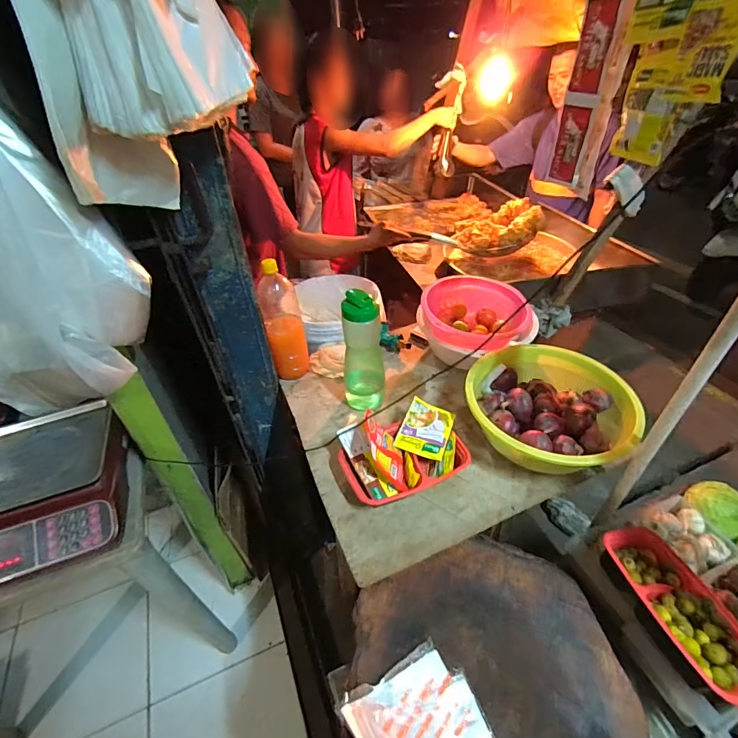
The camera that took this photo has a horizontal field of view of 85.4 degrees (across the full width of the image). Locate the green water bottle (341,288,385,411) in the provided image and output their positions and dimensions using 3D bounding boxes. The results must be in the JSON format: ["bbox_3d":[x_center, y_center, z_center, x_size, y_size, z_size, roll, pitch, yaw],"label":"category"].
[{"bbox_3d":[-0.013,-0.028,0.809,0.079,0.250,0.086,-4,41,-1],"label":"green water bottle"}]

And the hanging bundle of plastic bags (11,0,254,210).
[{"bbox_3d":[-0.262,-0.352,0.470,0.227,0.294,0.121,-20,44,-18],"label":"hanging bundle of plastic bags"}]

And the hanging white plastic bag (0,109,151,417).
[{"bbox_3d":[-0.491,-0.119,0.538,0.309,0.414,0.122,-7,42,-4],"label":"hanging white plastic bag"}]

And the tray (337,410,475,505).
[{"bbox_3d":[0.057,0.146,0.723,0.217,0.080,0.156,-18,44,-16],"label":"tray"}]

